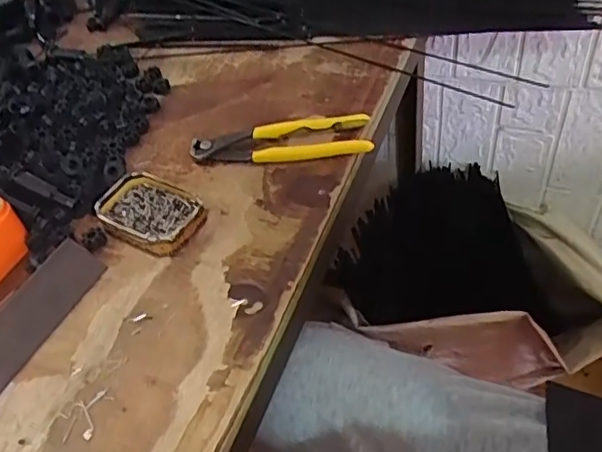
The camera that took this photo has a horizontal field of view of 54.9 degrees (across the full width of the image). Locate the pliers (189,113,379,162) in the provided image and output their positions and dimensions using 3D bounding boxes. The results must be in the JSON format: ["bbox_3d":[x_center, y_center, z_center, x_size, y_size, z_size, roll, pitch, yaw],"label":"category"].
[{"bbox_3d":[-0.019,-0.074,0.537,0.162,0.026,0.048,-6,49,-2],"label":"pliers"}]

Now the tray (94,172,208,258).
[{"bbox_3d":[-0.127,-0.012,0.494,0.090,0.019,0.062,20,53,26],"label":"tray"}]

